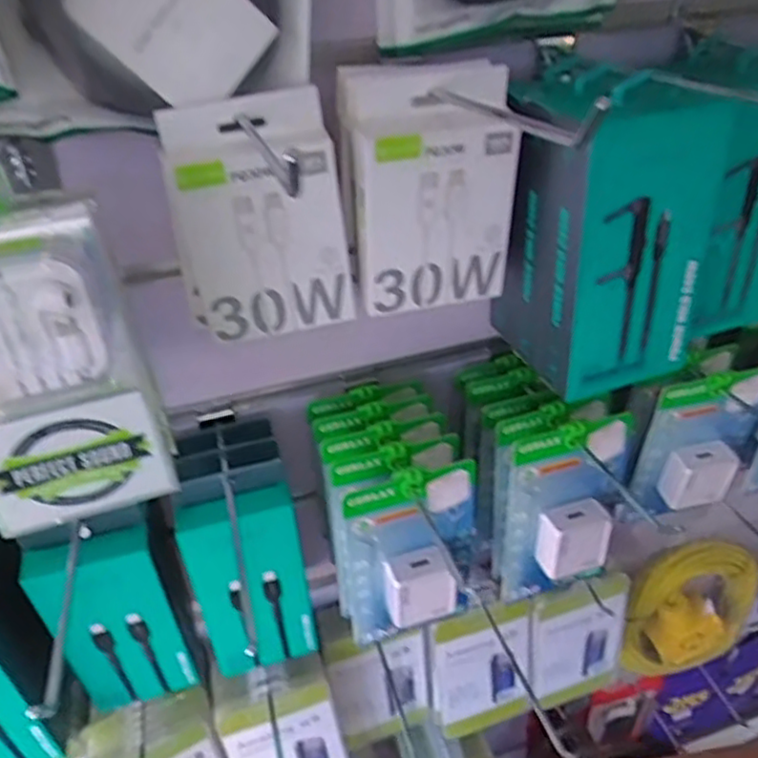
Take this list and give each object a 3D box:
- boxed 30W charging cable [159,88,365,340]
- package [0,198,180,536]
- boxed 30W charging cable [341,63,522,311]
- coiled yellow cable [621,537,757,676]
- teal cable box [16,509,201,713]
[{"bbox_3d":[-0.060,-0.082,0.352,0.083,0.116,0.022,-9,35,-7],"label":"boxed 30W charging cable"},{"bbox_3d":[-0.142,0.001,0.294,0.085,0.133,0.021,-15,36,-15],"label":"package"},{"bbox_3d":[0.028,-0.098,0.359,0.082,0.121,0.035,-10,35,-8],"label":"boxed 30W charging cable"},{"bbox_3d":[0.339,0.245,0.738,0.166,0.168,0.042,-7,35,-4],"label":"coiled yellow cable"},{"bbox_3d":[-0.165,0.159,0.437,0.072,0.157,0.024,-17,37,-18],"label":"teal cable box"}]

